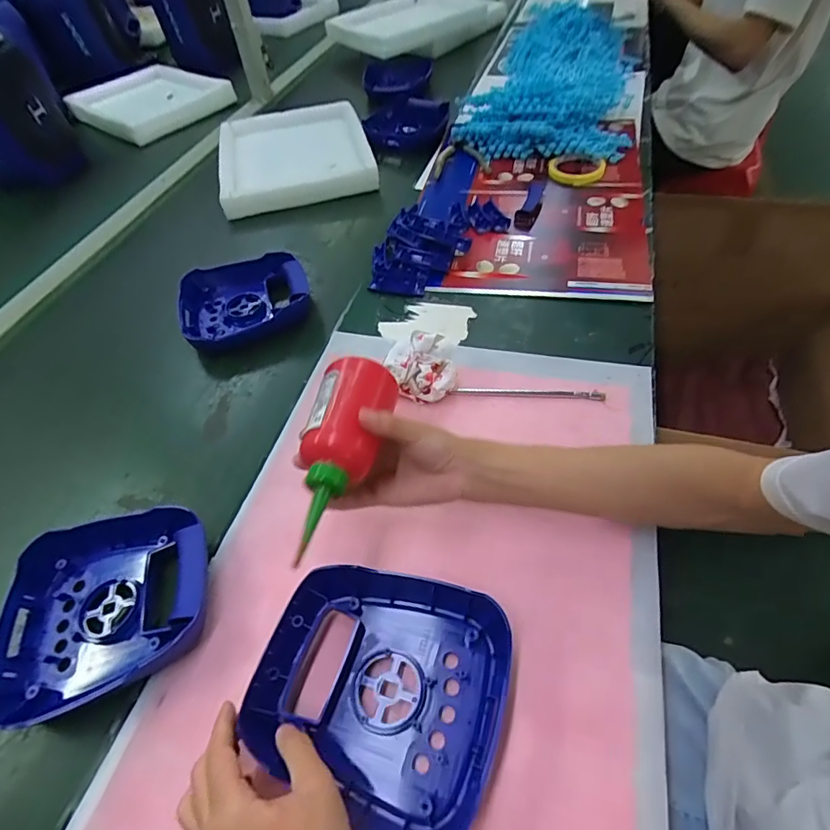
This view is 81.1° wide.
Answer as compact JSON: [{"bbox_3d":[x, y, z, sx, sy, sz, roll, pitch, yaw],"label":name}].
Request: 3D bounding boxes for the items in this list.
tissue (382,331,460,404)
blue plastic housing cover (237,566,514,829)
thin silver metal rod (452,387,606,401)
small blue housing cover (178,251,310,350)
[{"bbox_3d":[0.006,-0.053,0.555,0.081,0.066,0.058,-2,52,2],"label":"tissue"},{"bbox_3d":[-0.025,0.203,0.367,0.179,0.038,0.169,14,54,14],"label":"blue plastic housing cover"},{"bbox_3d":[0.130,-0.024,0.558,0.168,0.012,0.010,3,52,6],"label":"thin silver metal rod"},{"bbox_3d":[-0.246,-0.161,0.697,0.185,0.048,0.160,-14,52,-7],"label":"small blue housing cover"}]

